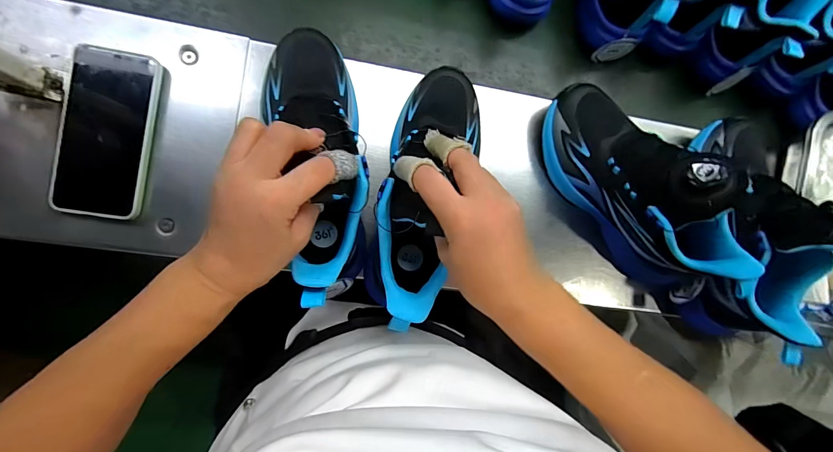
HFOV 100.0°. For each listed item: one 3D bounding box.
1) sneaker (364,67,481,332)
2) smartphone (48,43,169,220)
[{"bbox_3d":[0.008,-0.033,0.332,0.081,0.086,0.248,17,74,-6],"label":"sneaker"},{"bbox_3d":[-0.295,-0.088,0.334,0.077,0.015,0.156,8,90,-10],"label":"smartphone"}]

